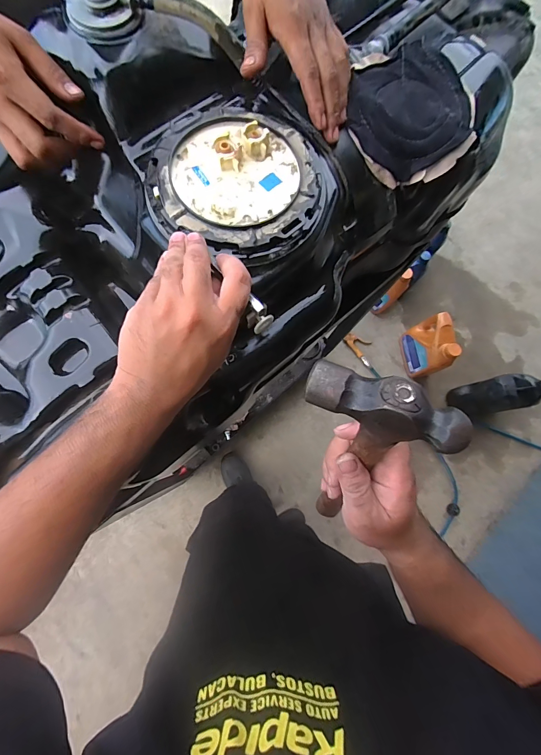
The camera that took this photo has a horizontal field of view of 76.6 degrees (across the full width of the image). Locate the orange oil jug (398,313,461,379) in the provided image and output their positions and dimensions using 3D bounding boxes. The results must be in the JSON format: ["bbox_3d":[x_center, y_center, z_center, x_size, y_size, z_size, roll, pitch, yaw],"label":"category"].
[{"bbox_3d":[0.619,-0.121,1.379,0.108,0.274,0.201,-12,80,-6],"label":"orange oil jug"}]

